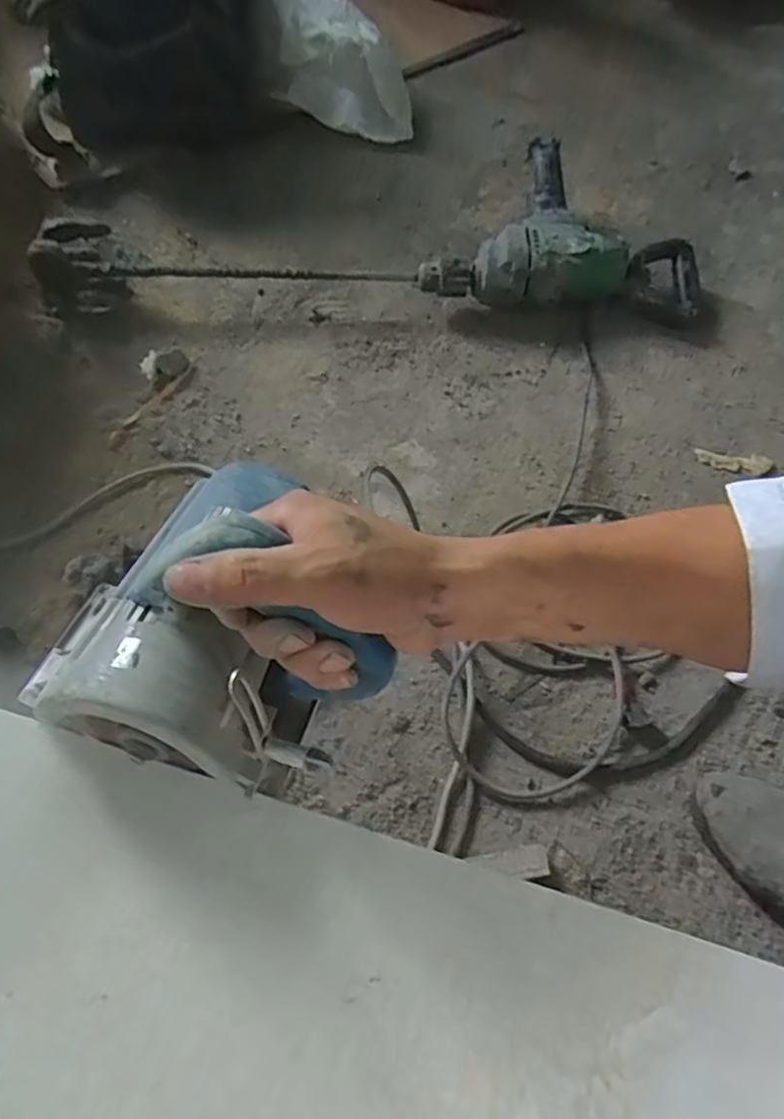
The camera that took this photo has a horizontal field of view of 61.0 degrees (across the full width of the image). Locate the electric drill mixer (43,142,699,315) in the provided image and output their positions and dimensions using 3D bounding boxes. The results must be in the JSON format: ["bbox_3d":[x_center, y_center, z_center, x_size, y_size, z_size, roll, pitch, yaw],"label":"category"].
[{"bbox_3d":[-0.016,-0.451,0.955,0.929,0.115,0.246,1,63,-3],"label":"electric drill mixer"}]

